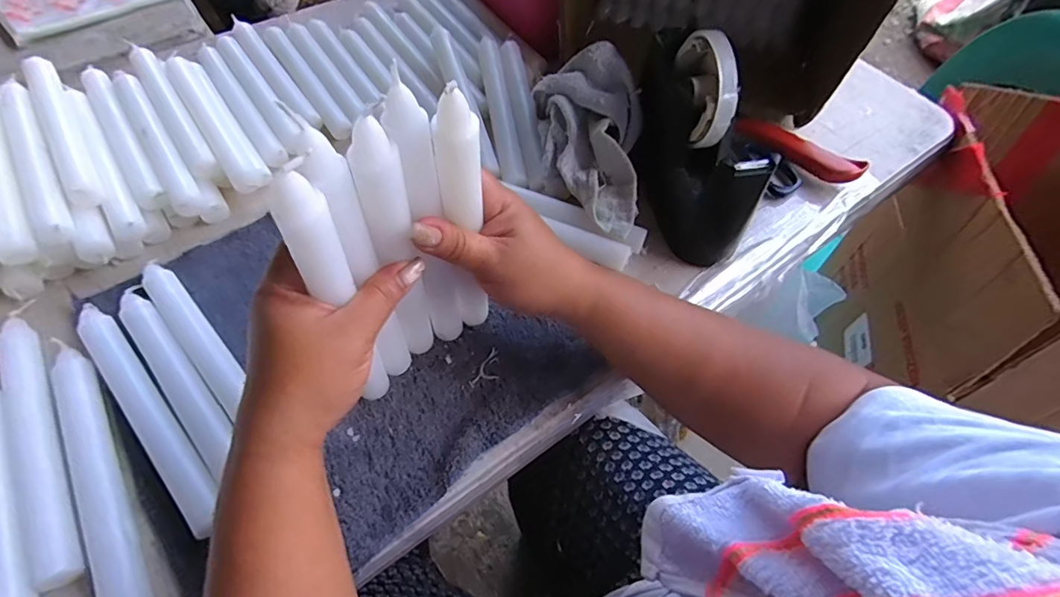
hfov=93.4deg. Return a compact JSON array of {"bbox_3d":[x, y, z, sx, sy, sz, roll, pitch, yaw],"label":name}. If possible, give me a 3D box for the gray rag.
[{"bbox_3d":[0.054,-0.135,0.443,0.084,0.060,0.177,-8,78,-6],"label":"gray rag"}]

